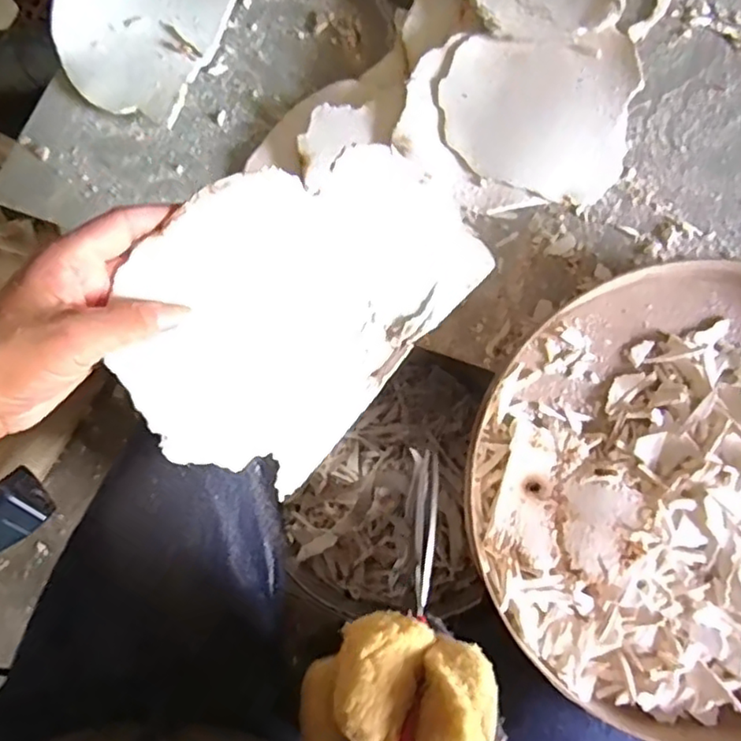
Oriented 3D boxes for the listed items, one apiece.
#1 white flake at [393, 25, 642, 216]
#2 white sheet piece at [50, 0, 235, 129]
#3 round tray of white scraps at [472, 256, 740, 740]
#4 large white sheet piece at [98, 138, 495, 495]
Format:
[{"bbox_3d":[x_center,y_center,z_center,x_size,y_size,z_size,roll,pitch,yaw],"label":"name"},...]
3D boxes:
[{"bbox_3d":[0.103,-0.177,0.444,0.159,0.026,0.123,5,75,2],"label":"white flake"},{"bbox_3d":[-0.186,-0.277,0.500,0.128,0.012,0.149,21,76,6],"label":"white sheet piece"},{"bbox_3d":[0.218,0.083,0.413,0.296,0.065,0.287,0,75,1],"label":"round tray of white scraps"},{"bbox_3d":[-0.045,-0.036,0.332,0.137,0.011,0.188,41,92,-7],"label":"large white sheet piece"}]

